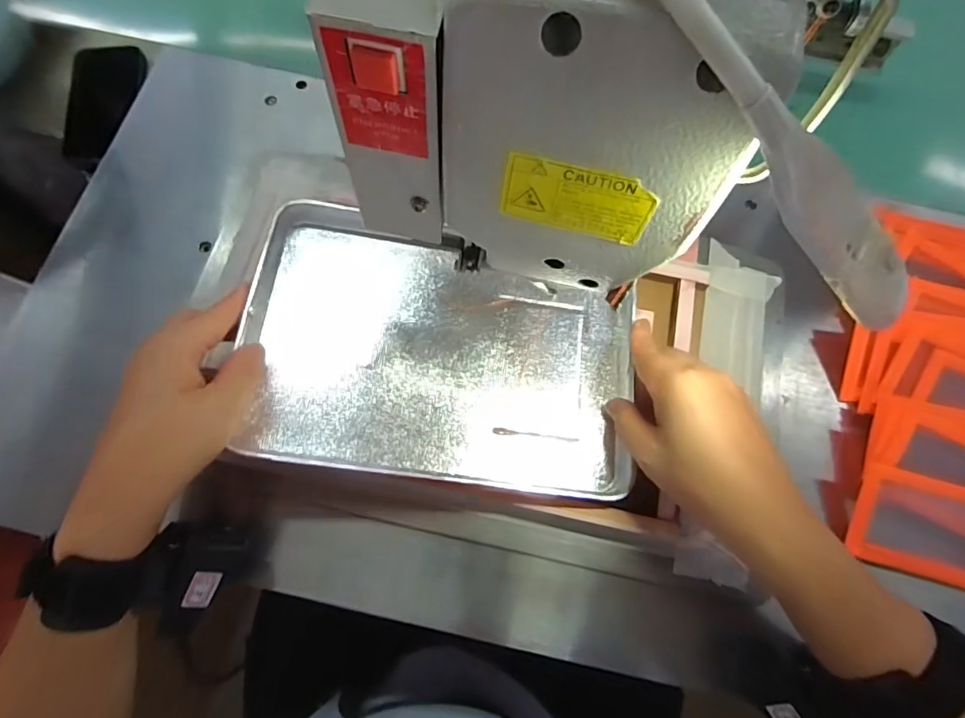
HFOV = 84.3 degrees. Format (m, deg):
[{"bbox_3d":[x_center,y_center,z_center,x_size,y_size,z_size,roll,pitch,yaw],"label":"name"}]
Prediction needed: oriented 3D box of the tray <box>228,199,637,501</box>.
[{"bbox_3d":[-0.024,-0.008,0.365,0.253,0.037,0.176,6,71,0],"label":"tray"}]

